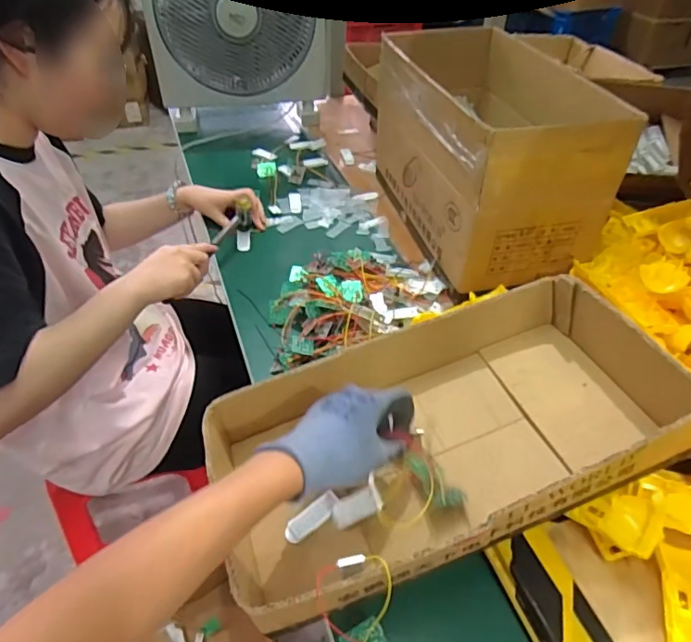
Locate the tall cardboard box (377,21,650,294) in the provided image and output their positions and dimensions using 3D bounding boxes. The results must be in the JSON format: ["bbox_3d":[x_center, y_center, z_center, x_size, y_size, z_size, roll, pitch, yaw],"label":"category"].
[{"bbox_3d":[0.216,-0.265,0.812,0.233,0.217,0.402,-7,43,-10],"label":"tall cardboard box"}]

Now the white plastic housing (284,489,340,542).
[{"bbox_3d":[-0.032,0.184,0.489,0.058,0.012,0.020,-36,53,-16],"label":"white plastic housing"}]

